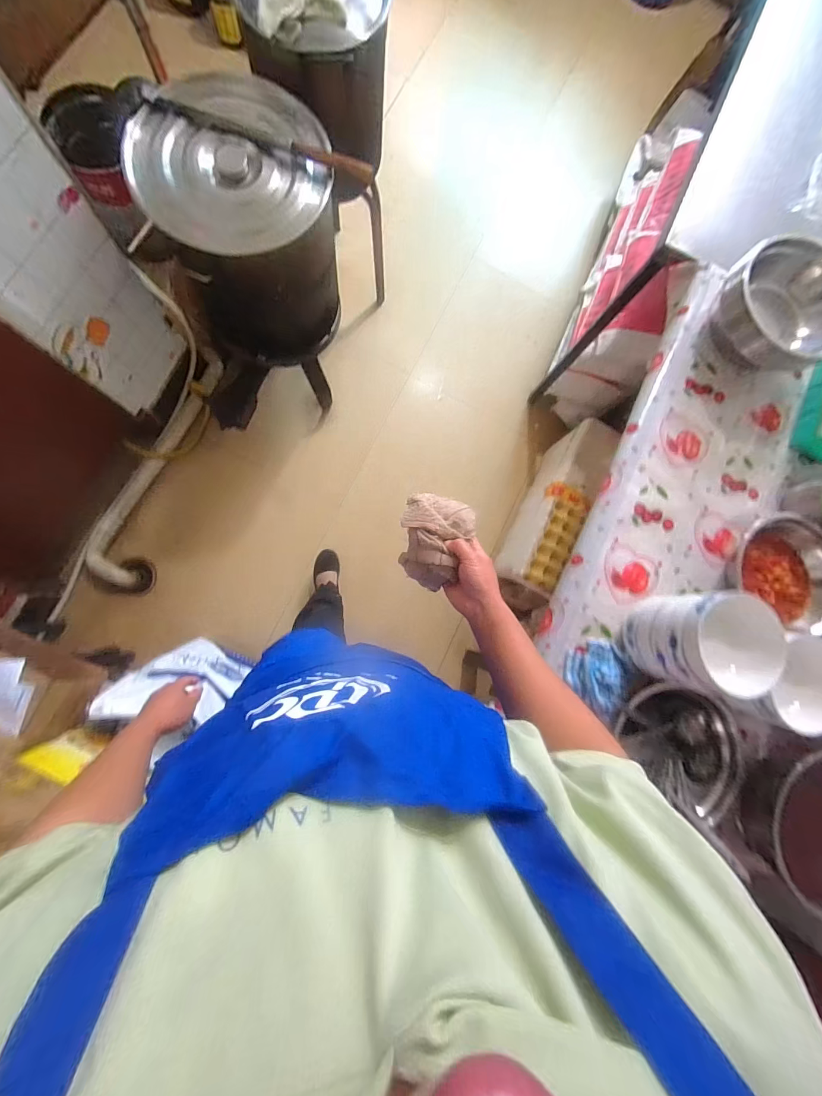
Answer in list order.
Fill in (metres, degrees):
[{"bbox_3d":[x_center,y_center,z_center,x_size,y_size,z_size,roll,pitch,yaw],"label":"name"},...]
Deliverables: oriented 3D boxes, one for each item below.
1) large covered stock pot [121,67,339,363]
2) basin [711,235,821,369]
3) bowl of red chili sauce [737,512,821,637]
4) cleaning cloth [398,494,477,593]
[{"bbox_3d":[-0.373,-0.742,0.933,0.379,0.387,0.351,1,84,-7],"label":"large covered stock pot"},{"bbox_3d":[0.722,-0.466,0.755,0.188,0.150,0.239,-29,88,-9],"label":"basin"},{"bbox_3d":[0.722,0.041,0.739,0.194,0.093,0.210,1,84,-7],"label":"bowl of red chili sauce"},{"bbox_3d":[0.031,-0.008,0.545,0.097,0.070,0.126,16,82,-5],"label":"cleaning cloth"}]

